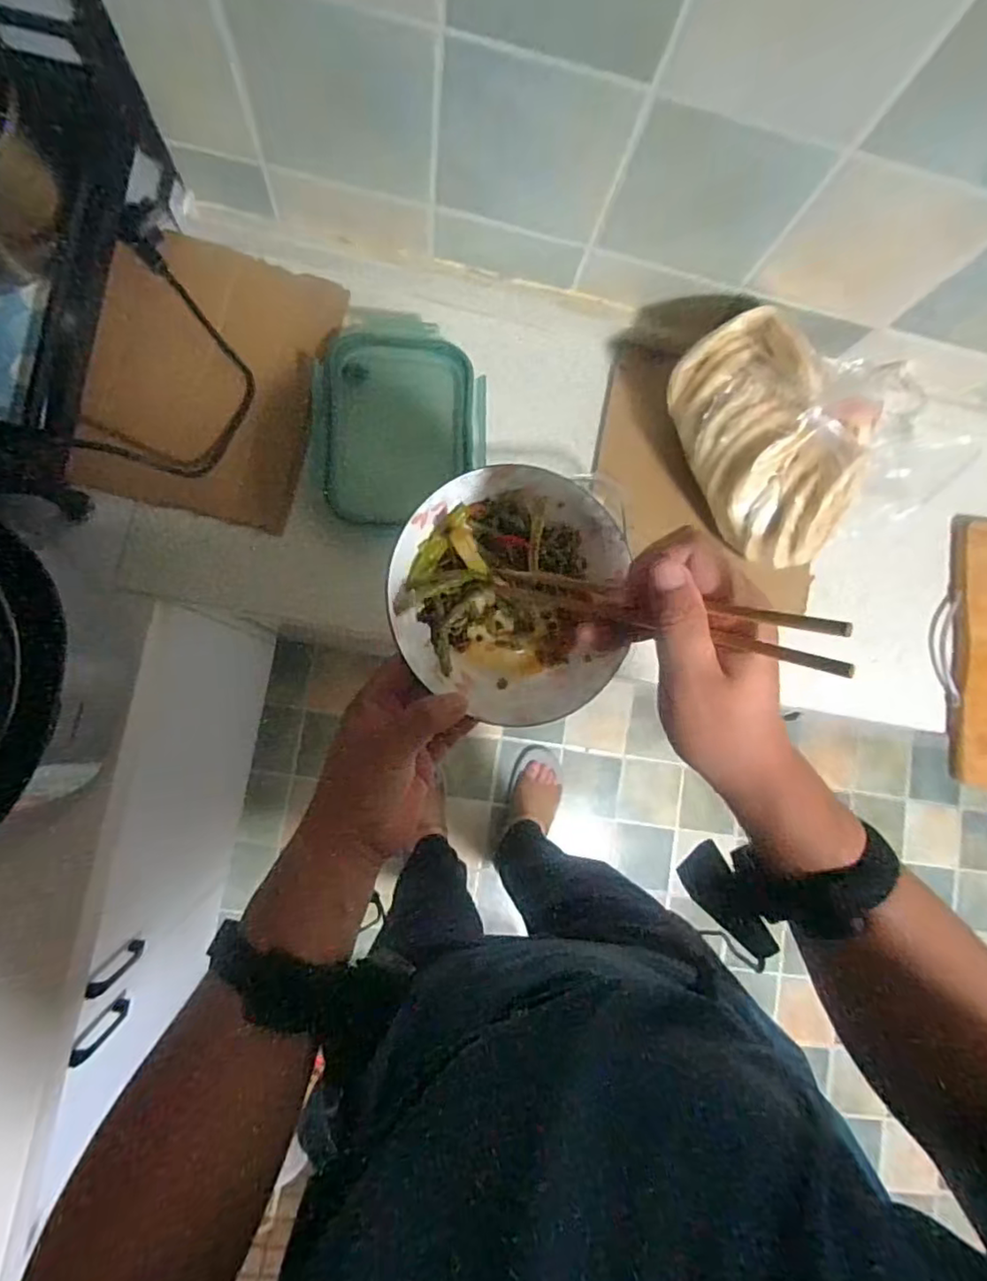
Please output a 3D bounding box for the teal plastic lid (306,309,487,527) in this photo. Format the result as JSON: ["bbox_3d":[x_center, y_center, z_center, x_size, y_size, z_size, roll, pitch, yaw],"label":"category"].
[{"bbox_3d":[-0.092,-0.228,0.608,0.166,0.028,0.213,1,82,-7],"label":"teal plastic lid"}]

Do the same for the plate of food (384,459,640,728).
[{"bbox_3d":[0.013,-0.031,0.429,0.163,0.045,0.170,0,86,-7],"label":"plate of food"}]

